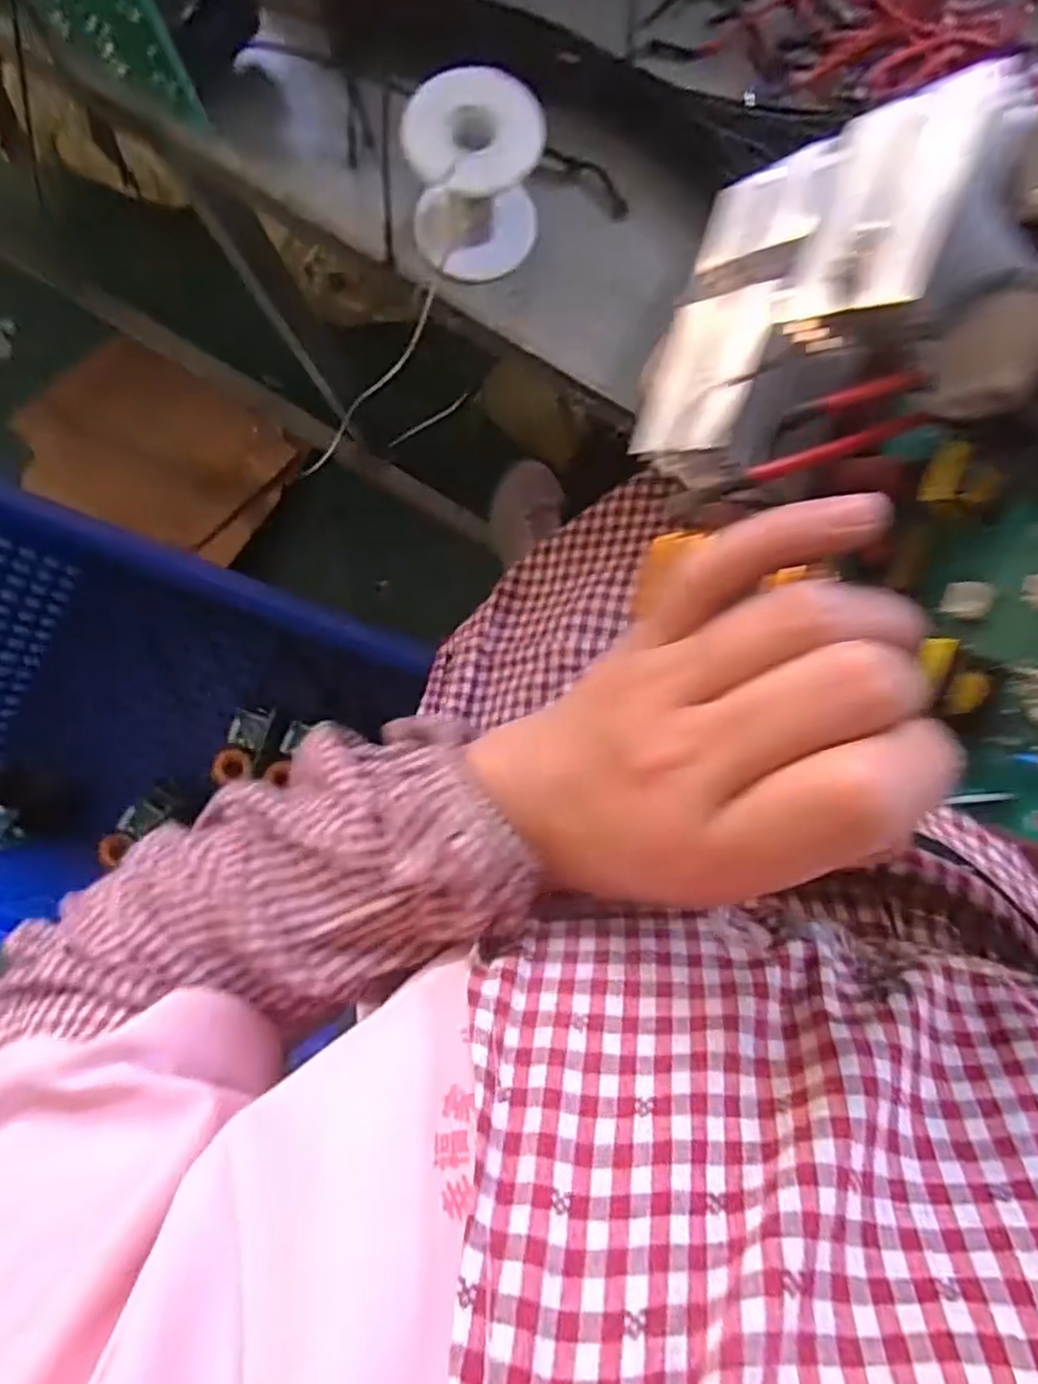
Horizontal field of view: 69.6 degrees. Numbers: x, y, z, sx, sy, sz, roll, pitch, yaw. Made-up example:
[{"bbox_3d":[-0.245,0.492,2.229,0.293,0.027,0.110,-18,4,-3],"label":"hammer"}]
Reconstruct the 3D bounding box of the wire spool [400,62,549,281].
[{"bbox_3d":[-0.021,-0.252,0.372,0.063,0.069,0.058,0,91,-3],"label":"wire spool"}]

